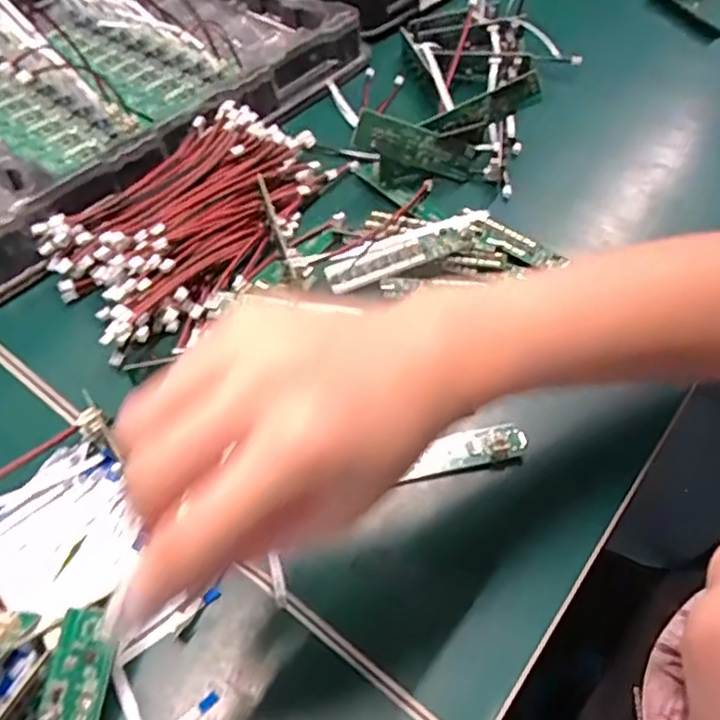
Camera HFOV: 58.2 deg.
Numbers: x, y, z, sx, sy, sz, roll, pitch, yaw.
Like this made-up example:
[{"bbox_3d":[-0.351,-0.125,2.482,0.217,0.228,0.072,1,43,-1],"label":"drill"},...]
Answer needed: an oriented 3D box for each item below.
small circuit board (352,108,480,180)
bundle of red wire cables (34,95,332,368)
[{"bbox_3d":[0.036,-0.136,0.413,0.083,0.024,0.006,11,28,-24],"label":"small circuit board"},{"bbox_3d":[-0.103,-0.090,0.388,0.112,0.025,0.180,33,60,20],"label":"bundle of red wire cables"}]

